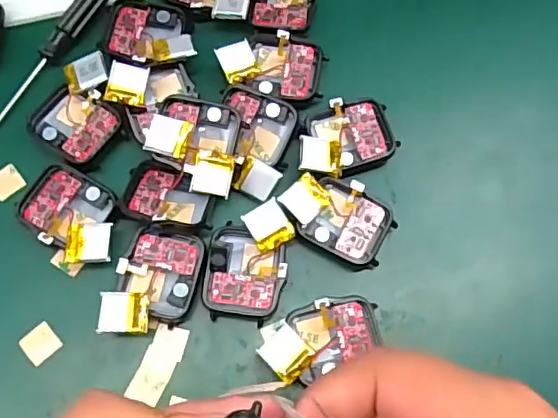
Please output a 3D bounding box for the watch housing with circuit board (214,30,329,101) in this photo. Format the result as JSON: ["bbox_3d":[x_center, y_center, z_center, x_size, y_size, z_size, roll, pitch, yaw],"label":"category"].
[{"bbox_3d":[-0.003,-0.080,0.311,0.055,0.010,0.035,11,74,1],"label":"watch housing with circuit board"}]

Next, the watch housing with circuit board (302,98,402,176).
[{"bbox_3d":[0.034,-0.038,0.298,0.052,0.011,0.038,-16,75,-6],"label":"watch housing with circuit board"}]

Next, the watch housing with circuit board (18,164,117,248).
[{"bbox_3d":[-0.107,0.000,0.288,0.042,0.011,0.037,27,75,6],"label":"watch housing with circuit board"}]

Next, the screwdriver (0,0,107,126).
[{"bbox_3d":[-0.132,-0.079,0.310,0.012,0.010,0.131,33,75,8],"label":"screwdriver"}]

